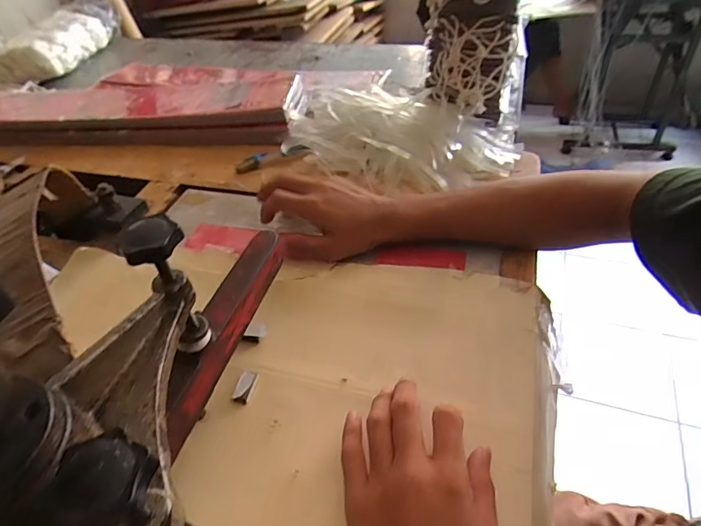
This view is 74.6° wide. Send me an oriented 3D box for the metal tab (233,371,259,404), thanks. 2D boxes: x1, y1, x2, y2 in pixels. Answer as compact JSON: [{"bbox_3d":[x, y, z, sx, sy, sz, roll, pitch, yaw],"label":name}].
[{"bbox_3d":[-0.085,0.101,0.374,0.015,0.004,0.026,7,45,14],"label":"metal tab"}]

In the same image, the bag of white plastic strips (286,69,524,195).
[{"bbox_3d":[0.054,-0.170,0.591,0.307,0.061,0.155,9,46,16],"label":"bag of white plastic strips"}]

